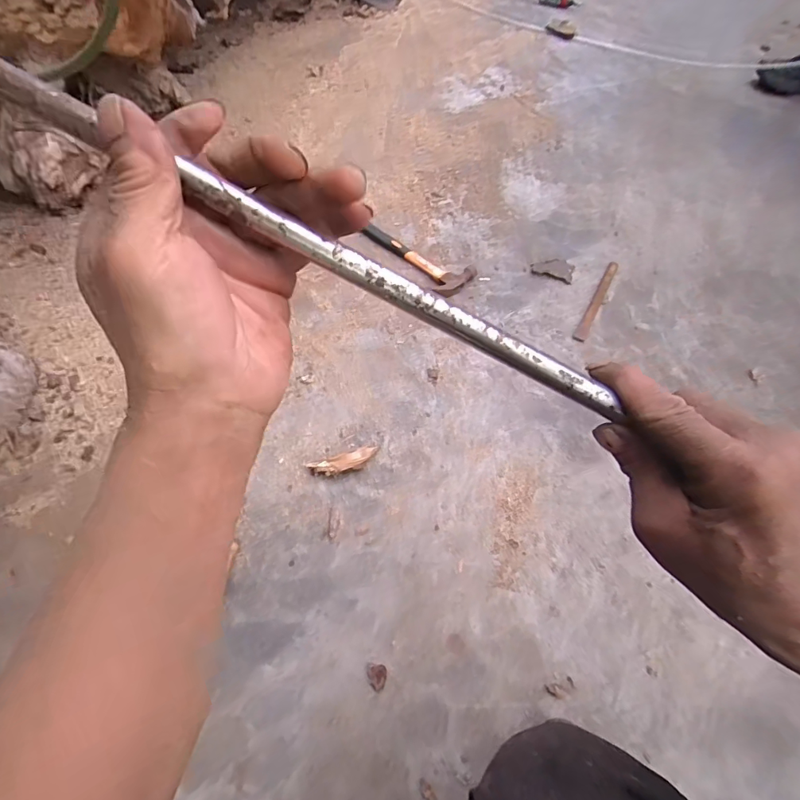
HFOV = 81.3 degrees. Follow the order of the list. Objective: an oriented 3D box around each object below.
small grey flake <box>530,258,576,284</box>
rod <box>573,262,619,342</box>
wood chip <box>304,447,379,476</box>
[{"bbox_3d":[0.342,-0.296,1.042,0.092,0.006,0.058,20,62,9],"label":"small grey flake"},{"bbox_3d":[0.425,-0.216,1.003,0.025,0.010,0.246,28,63,13],"label":"rod"},{"bbox_3d":[-0.096,0.109,0.805,0.120,0.010,0.036,-16,63,-11],"label":"wood chip"}]

